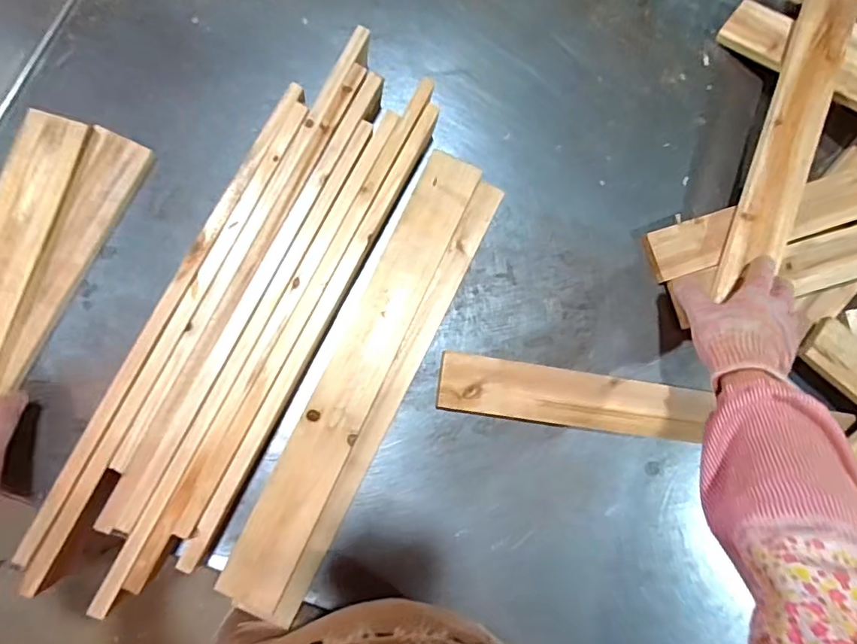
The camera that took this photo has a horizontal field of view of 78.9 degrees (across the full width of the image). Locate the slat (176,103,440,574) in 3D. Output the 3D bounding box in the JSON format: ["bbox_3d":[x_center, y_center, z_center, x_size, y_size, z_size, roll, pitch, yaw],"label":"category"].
[{"bbox_3d":[-0.105,0.001,0.526,0.016,0.067,0.485,27,81,-3],"label":"slat"}]

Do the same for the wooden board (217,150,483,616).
[{"bbox_3d":[-0.072,0.046,0.530,0.064,0.018,0.481,25,81,-2],"label":"wooden board"}]

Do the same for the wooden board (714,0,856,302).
[{"bbox_3d":[0.420,-0.223,0.594,0.061,0.024,0.399,20,87,-4],"label":"wooden board"}]

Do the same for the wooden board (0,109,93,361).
[{"bbox_3d":[-0.389,-0.059,0.478,0.054,0.011,0.276,20,84,-19],"label":"wooden board"}]

